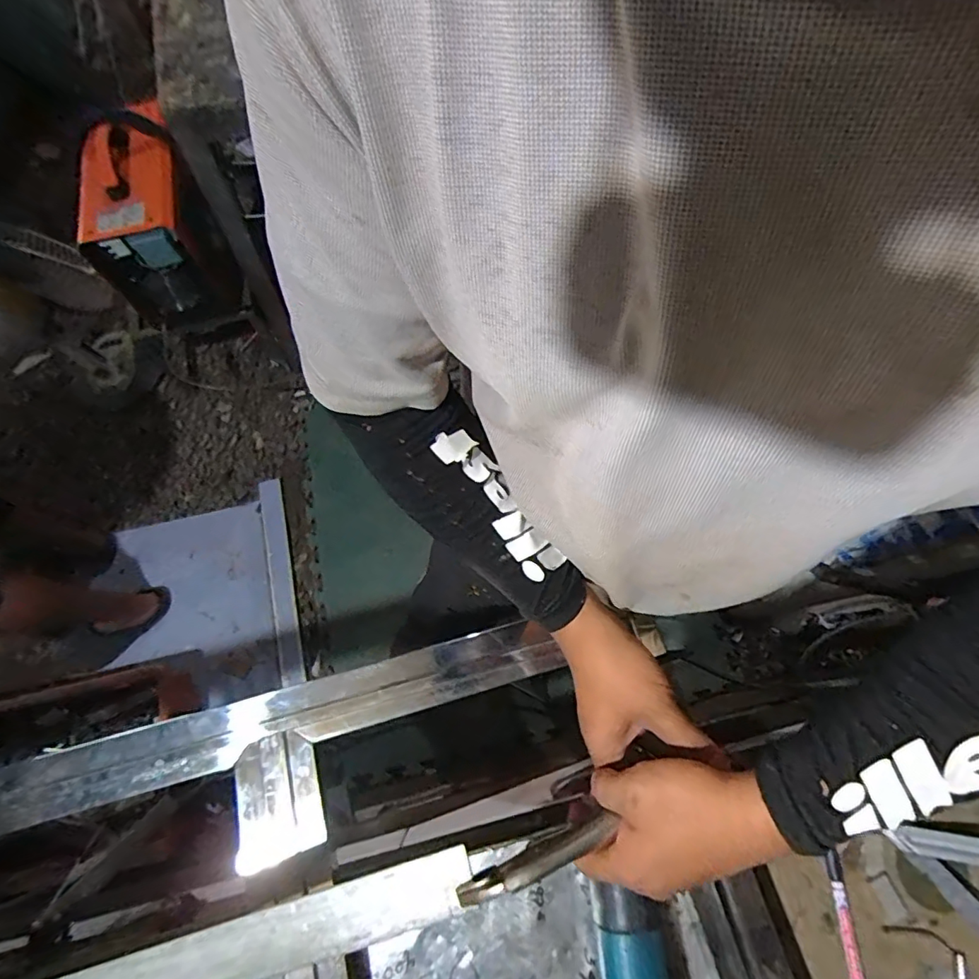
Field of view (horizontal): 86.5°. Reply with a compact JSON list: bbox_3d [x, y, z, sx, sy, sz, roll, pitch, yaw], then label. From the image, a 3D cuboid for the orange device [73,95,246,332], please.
[{"bbox_3d":[-0.768,-0.611,1.220,0.227,0.317,0.454,-19,71,-8],"label":"orange device"}]

